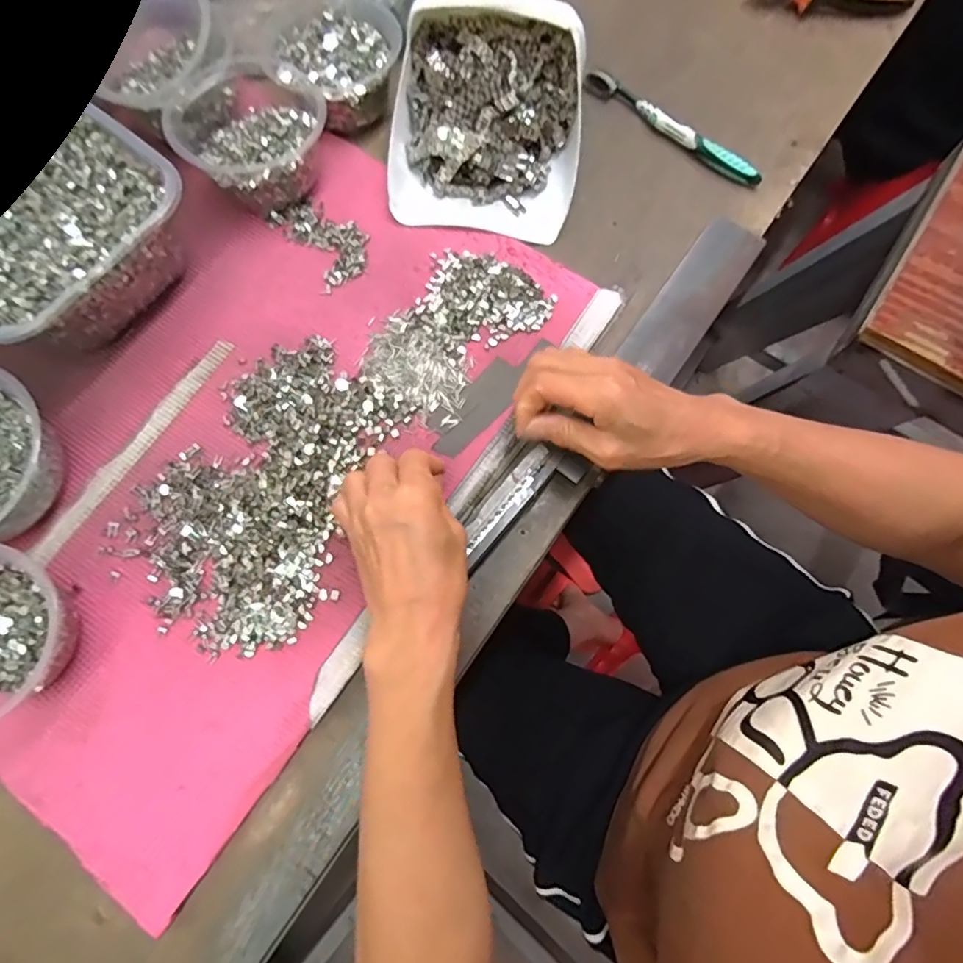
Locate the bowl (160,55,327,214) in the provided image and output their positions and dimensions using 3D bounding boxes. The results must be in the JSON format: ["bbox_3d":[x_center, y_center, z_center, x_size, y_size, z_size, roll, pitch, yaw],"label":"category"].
[{"bbox_3d":[-0.190,-0.279,0.445,0.121,0.056,0.117,23,75,6],"label":"bowl"}]

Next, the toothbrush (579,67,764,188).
[{"bbox_3d":[0.168,-0.317,0.486,0.183,0.018,0.015,41,78,10],"label":"toothbrush"}]

